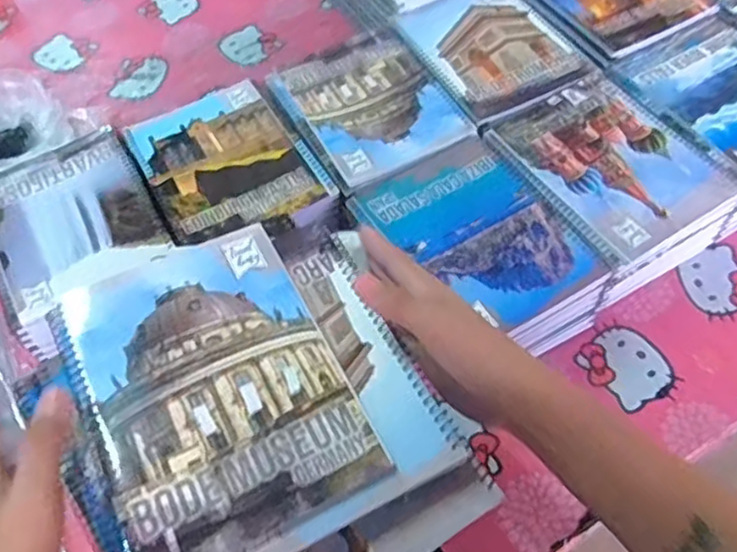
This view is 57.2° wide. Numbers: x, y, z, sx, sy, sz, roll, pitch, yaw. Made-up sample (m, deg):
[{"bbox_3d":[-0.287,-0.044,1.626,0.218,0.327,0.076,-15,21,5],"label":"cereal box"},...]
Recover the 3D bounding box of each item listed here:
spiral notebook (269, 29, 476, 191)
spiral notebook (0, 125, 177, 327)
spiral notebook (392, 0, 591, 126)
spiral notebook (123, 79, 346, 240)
[{"bbox_3d":[0.001,-0.184,0.716,0.159,0.010,0.195,-26,58,-13],"label":"spiral notebook"},{"bbox_3d":[-0.287,-0.061,0.652,0.146,0.008,0.191,-29,59,-15],"label":"spiral notebook"},{"bbox_3d":[0.131,-0.259,0.747,0.150,0.014,0.191,-25,58,-12],"label":"spiral notebook"},{"bbox_3d":[-0.145,-0.118,0.681,0.154,0.010,0.194,-27,58,-13],"label":"spiral notebook"}]

